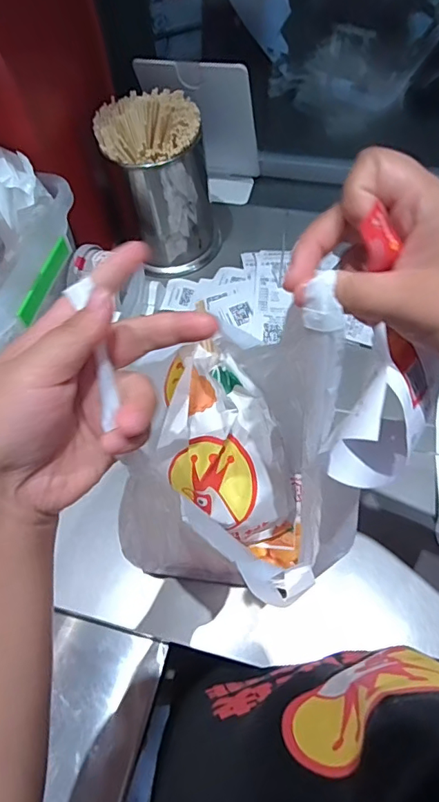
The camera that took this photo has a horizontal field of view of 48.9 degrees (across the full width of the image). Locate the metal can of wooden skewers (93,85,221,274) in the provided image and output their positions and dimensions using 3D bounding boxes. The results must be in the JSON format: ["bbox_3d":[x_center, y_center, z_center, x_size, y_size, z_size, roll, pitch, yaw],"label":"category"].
[{"bbox_3d":[-0.070,-0.279,0.646,0.130,0.196,0.119,-2,61,3],"label":"metal can of wooden skewers"}]

